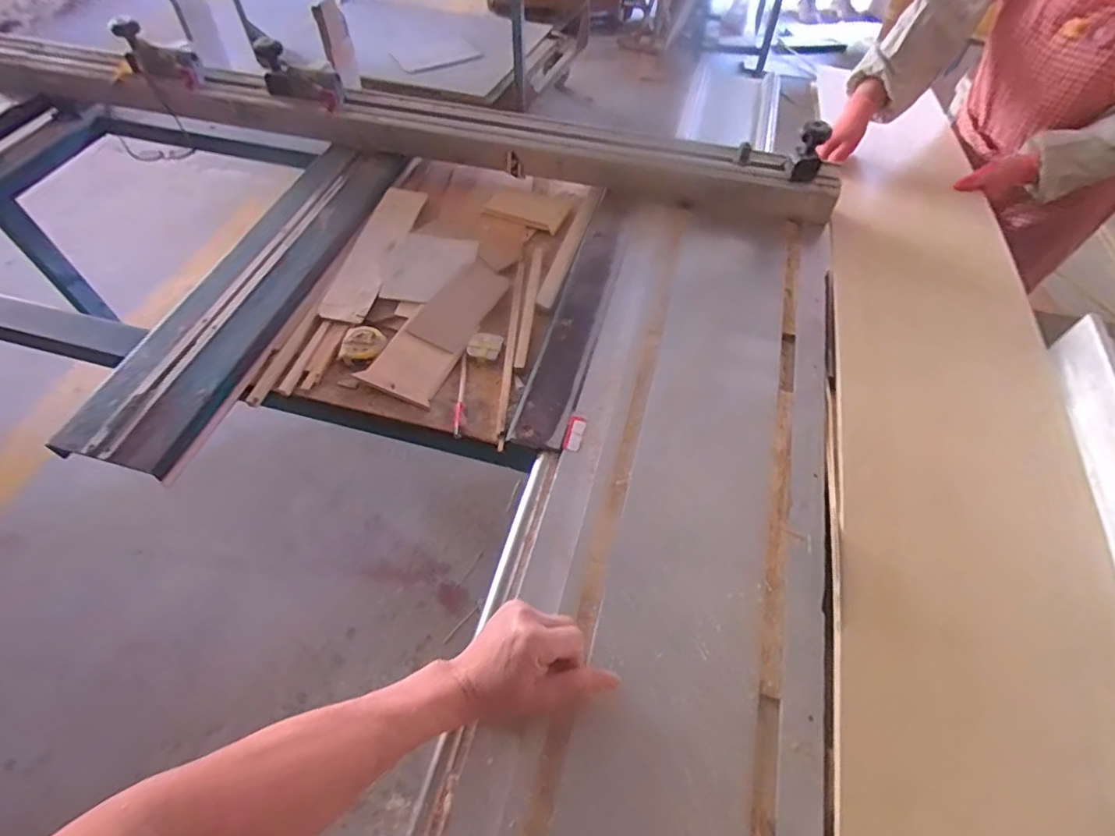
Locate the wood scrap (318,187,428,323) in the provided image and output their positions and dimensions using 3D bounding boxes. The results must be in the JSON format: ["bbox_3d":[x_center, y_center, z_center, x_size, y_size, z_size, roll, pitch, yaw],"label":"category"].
[{"bbox_3d":[-0.280,-0.262,0.872,0.078,0.014,0.295,6,57,12],"label":"wood scrap"}]

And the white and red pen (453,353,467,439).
[{"bbox_3d":[-0.124,-0.029,0.715,0.010,0.010,0.128,-3,53,0],"label":"white and red pen"}]

